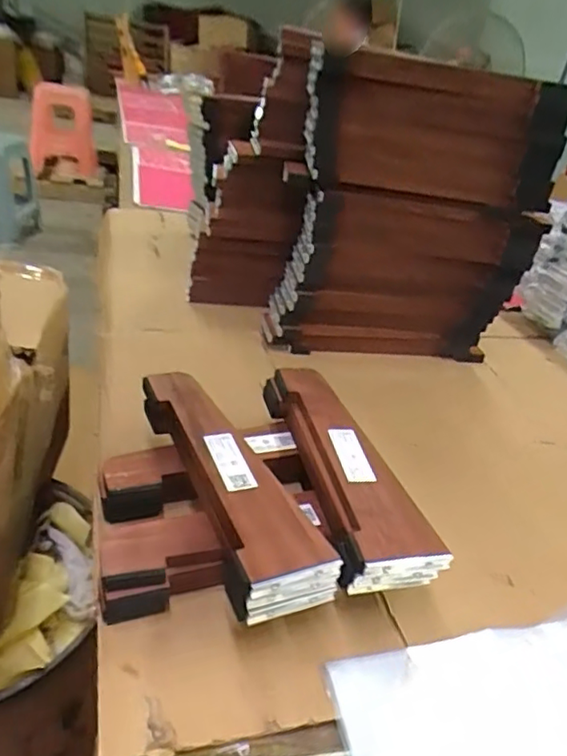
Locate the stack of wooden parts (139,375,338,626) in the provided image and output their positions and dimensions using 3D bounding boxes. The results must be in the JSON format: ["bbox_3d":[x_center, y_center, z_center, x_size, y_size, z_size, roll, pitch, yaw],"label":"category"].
[{"bbox_3d":[-0.059,0.094,0.584,0.091,0.060,0.300,-7,35,-27],"label":"stack of wooden parts"}]

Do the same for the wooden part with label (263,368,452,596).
[{"bbox_3d":[0.056,0.088,0.623,0.090,0.047,0.300,-1,32,-19],"label":"wooden part with label"}]

